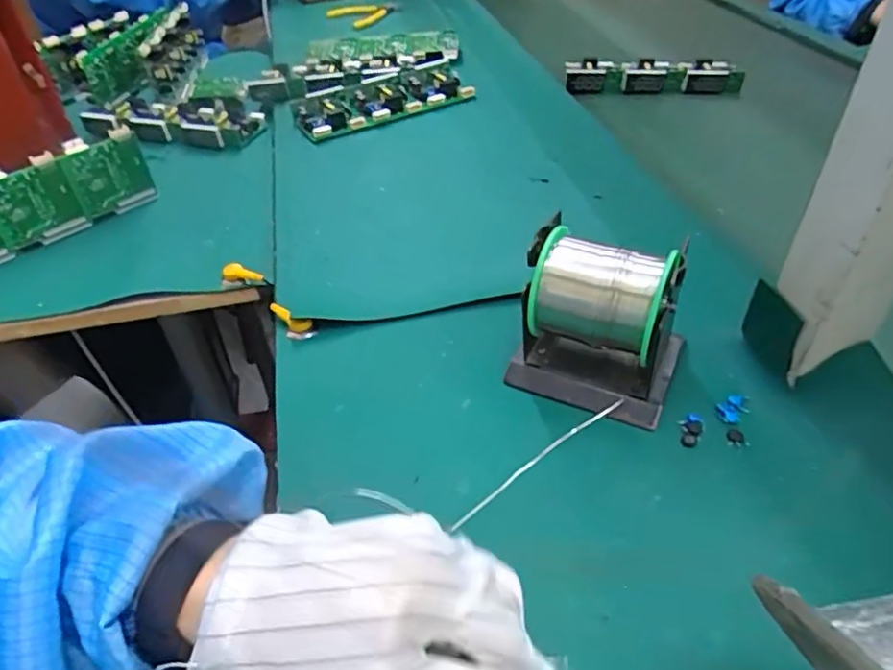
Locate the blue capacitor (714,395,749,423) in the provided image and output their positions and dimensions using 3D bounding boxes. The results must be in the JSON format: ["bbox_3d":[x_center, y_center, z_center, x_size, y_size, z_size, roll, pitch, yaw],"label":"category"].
[{"bbox_3d":[0.165,0.043,0.357,0.021,0.004,0.015,-27,49,-20],"label":"blue capacitor"}]

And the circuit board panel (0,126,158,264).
[{"bbox_3d":[-0.373,-0.119,0.560,0.206,0.079,0.010,-34,50,-29],"label":"circuit board panel"}]

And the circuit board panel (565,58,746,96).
[{"bbox_3d":[0.235,-0.295,0.708,0.193,0.018,0.077,10,44,14],"label":"circuit board panel"}]

